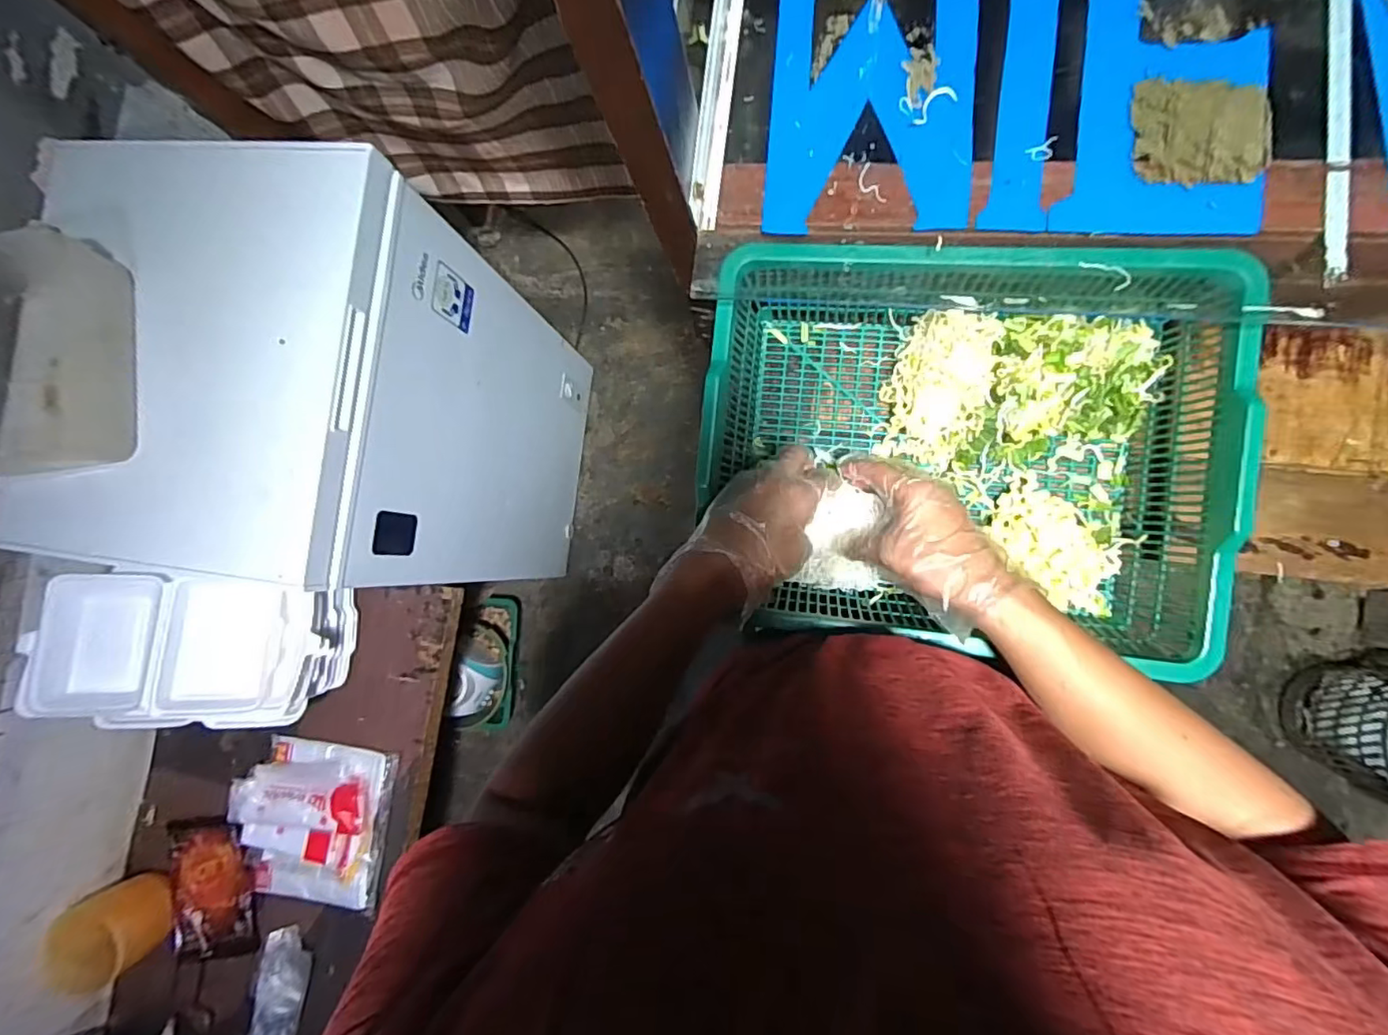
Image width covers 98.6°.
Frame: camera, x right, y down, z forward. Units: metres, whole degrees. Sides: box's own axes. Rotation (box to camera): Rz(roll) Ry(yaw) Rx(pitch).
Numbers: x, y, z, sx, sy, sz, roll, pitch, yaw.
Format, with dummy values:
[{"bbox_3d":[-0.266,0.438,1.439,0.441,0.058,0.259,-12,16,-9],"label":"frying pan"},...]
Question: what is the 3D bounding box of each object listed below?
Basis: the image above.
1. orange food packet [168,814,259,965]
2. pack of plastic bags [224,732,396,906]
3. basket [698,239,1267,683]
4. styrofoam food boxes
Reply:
[{"bbox_3d":[-0.791,0.613,0.973,0.147,0.032,0.228,-18,85,7],"label":"orange food packet"},{"bbox_3d":[-0.621,0.497,0.968,0.237,0.040,0.241,4,87,3],"label":"pack of plastic bags"},{"bbox_3d":[0.209,-0.056,0.493,0.389,0.129,0.282,6,89,9],"label":"basket"},{"bbox_3d":[-0.695,0.186,0.869,0.280,0.255,0.204,3,88,9],"label":"styrofoam food boxes"}]

